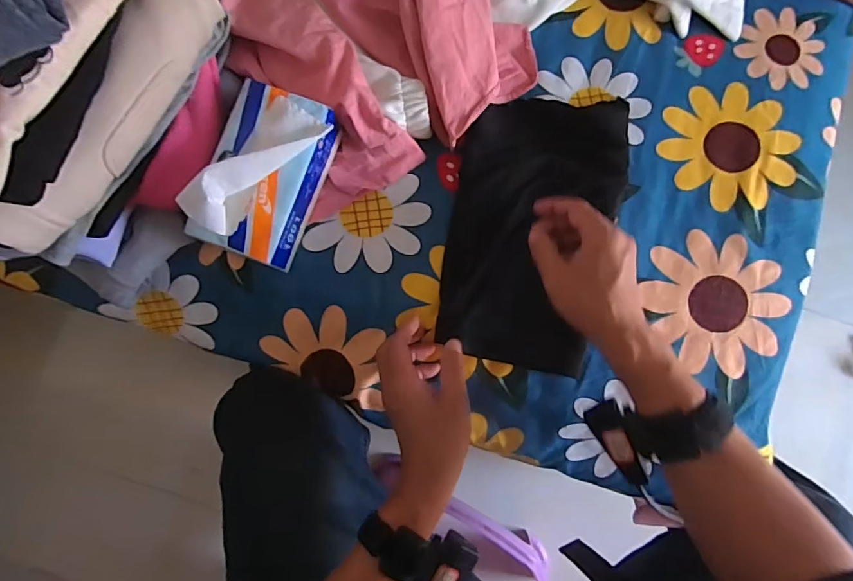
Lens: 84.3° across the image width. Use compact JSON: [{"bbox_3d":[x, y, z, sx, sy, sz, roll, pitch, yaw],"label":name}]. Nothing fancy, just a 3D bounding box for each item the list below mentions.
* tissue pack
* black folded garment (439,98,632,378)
[{"bbox_3d":[-0.151,-0.109,0.440,0.089,0.082,0.153,22,81,0],"label":"tissue pack"},{"bbox_3d":[0.113,-0.068,0.495,0.171,0.033,0.289,11,81,-2],"label":"black folded garment"}]

